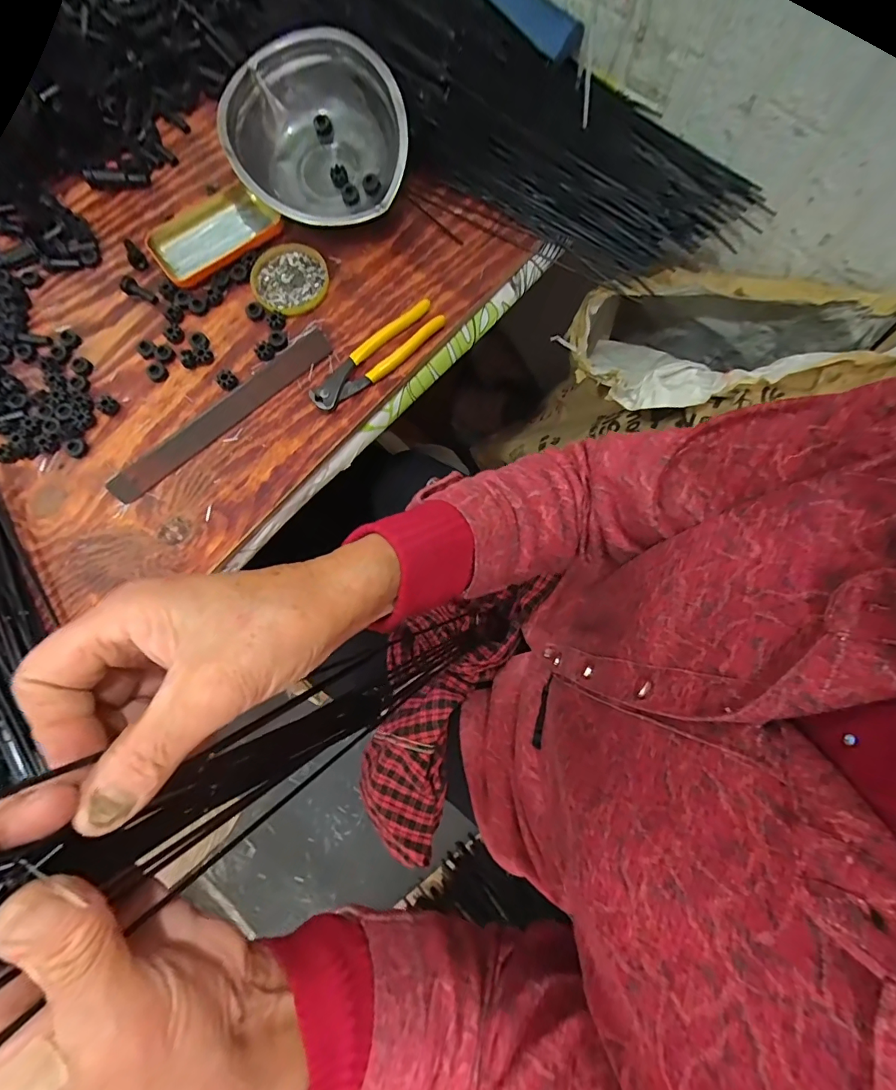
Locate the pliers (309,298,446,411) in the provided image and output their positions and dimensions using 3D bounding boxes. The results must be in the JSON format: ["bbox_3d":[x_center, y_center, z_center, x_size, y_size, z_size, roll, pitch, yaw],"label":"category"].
[{"bbox_3d":[-0.074,-0.197,0.491,0.161,0.022,0.040,-42,80,-8],"label":"pliers"}]

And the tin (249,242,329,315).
[{"bbox_3d":[-0.177,-0.296,0.516,0.082,0.009,0.083,0,78,1],"label":"tin"}]

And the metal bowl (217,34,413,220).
[{"bbox_3d":[-0.138,-0.425,0.493,0.178,0.084,0.171,0,78,1],"label":"metal bowl"}]

